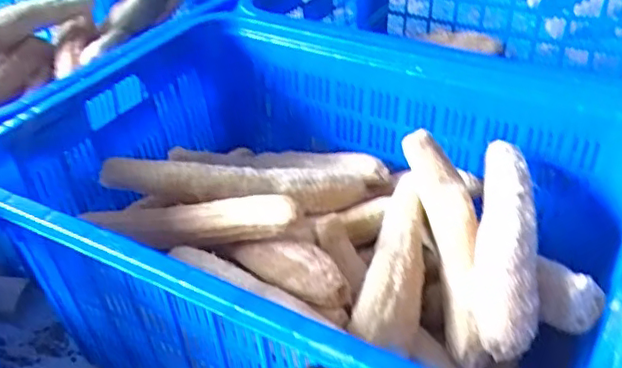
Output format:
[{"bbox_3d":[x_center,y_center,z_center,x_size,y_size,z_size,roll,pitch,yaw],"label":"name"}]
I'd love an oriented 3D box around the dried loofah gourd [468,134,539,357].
[{"bbox_3d":[0.249,0.068,0.787,0.072,0.080,0.312,8,38,12],"label":"dried loofah gourd"}]

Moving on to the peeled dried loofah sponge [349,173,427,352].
[{"bbox_3d":[0.124,0.099,0.851,0.081,0.063,0.290,9,38,14],"label":"peeled dried loofah sponge"}]

